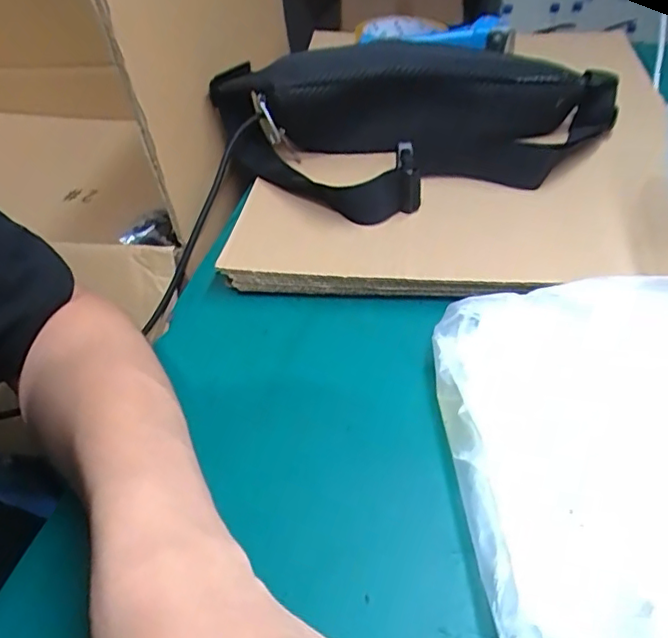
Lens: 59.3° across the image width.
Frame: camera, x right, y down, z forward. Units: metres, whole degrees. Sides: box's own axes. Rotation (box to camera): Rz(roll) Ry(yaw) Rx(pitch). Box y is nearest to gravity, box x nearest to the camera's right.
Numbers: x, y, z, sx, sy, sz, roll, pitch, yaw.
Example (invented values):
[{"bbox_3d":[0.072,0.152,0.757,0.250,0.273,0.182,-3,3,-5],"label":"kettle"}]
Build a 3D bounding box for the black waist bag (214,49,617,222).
[{"bbox_3d":[0.066,-0.167,0.504,0.308,0.098,0.178,9,45,18],"label":"black waist bag"}]

